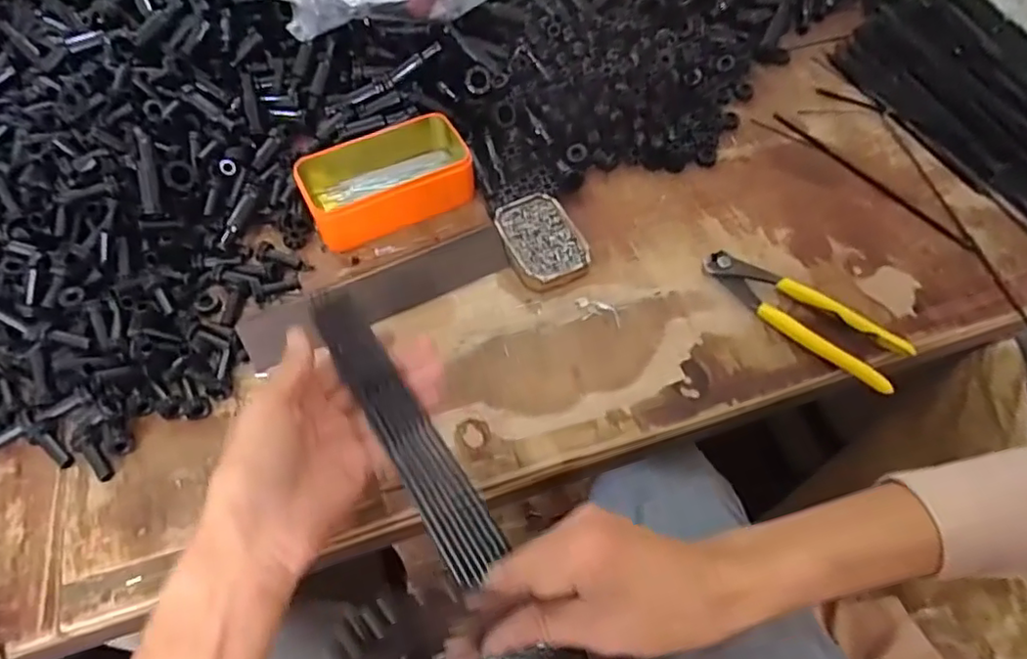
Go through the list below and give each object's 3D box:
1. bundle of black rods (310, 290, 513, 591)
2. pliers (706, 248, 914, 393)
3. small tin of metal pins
[{"bbox_3d":[-0.065,0.056,0.357,0.034,0.017,0.183,-30,81,-18],"label":"bundle of black rods"},{"bbox_3d":[0.229,-0.015,0.485,0.163,0.018,0.047,38,65,20],"label":"pliers"},{"bbox_3d":[0.024,-0.075,0.521,0.062,0.017,0.090,-24,62,-15],"label":"small tin of metal pins"}]

